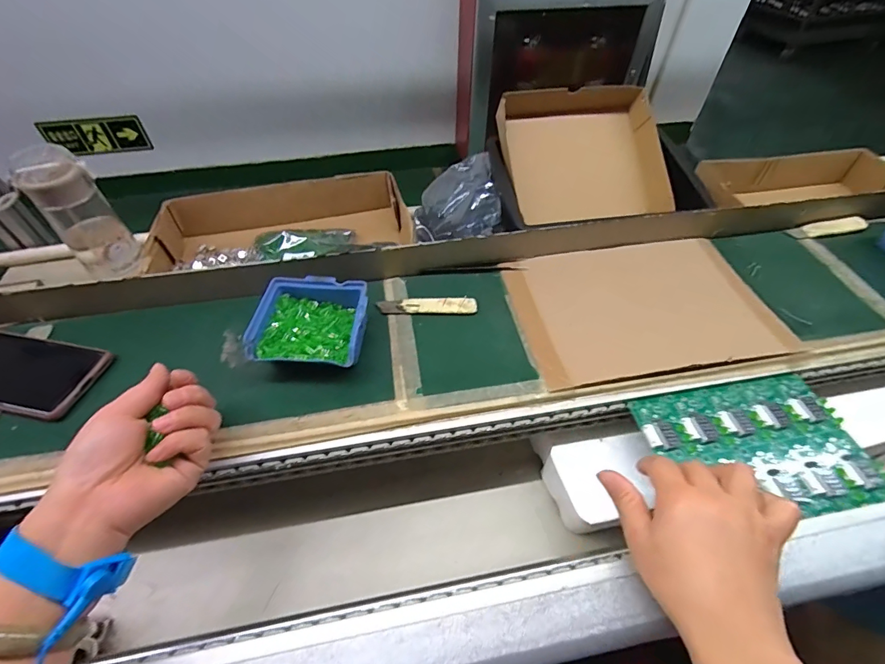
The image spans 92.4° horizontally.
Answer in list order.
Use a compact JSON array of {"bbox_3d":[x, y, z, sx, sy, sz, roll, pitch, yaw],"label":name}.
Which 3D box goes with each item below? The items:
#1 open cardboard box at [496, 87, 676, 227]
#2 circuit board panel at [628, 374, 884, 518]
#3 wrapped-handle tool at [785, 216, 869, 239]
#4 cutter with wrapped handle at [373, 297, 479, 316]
[{"bbox_3d":[0.219,-0.263,0.624,0.254,0.049,0.194,-7,80,-15],"label":"open cardboard box"},{"bbox_3d":[0.284,0.101,0.380,0.183,0.014,0.125,-8,51,-7],"label":"circuit board panel"},{"bbox_3d":[0.514,-0.138,0.564,0.107,0.013,0.019,-7,51,-7],"label":"wrapped-handle tool"},{"bbox_3d":[-0.017,-0.029,0.472,0.109,0.009,0.025,2,51,1],"label":"cutter with wrapped handle"}]

